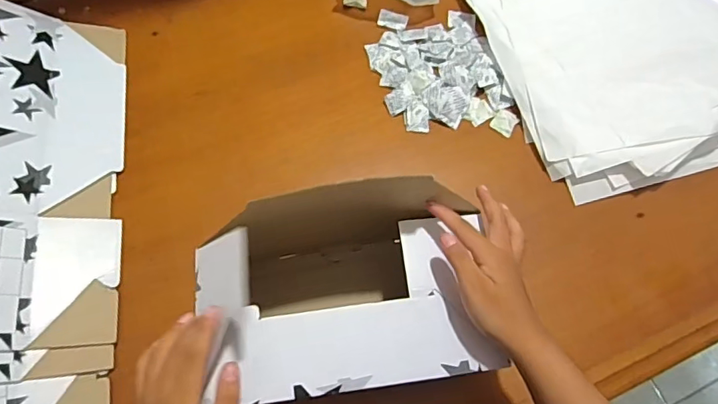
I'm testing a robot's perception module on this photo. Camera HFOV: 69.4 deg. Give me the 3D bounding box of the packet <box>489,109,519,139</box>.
[{"bbox_3d":[0.193,-0.105,0.688,0.031,0.006,0.035,34,70,12],"label":"packet"}]

